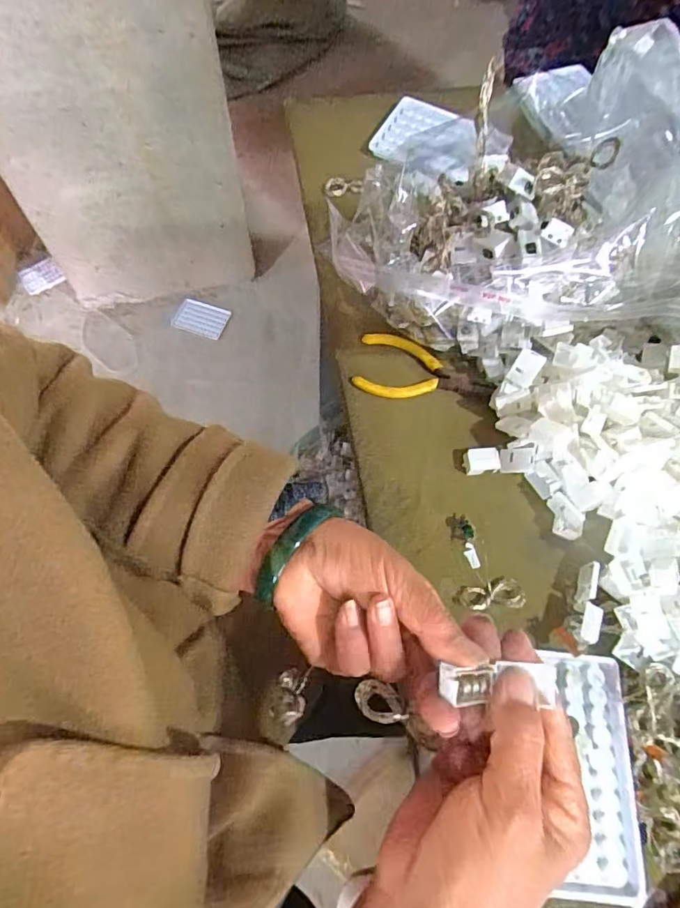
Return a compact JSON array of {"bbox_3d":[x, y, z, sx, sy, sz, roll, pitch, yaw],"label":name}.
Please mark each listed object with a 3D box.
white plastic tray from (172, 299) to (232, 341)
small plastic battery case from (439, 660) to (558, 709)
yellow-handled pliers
[{"bbox_3d":[-0.351,-0.346,1.271,0.122,0.026,0.085,18,68,6],"label":"white plastic tray"},{"bbox_3d":[0.075,0.109,0.237,0.056,0.009,0.019,-1,67,-7],"label":"small plastic battery case"},{"bbox_3d":[0.066,-0.068,0.418,0.105,0.010,0.055,14,67,4],"label":"yellow-handled pliers"}]

